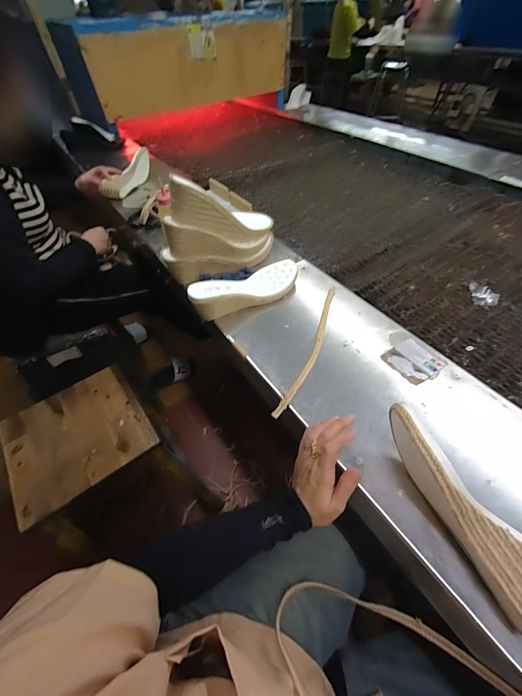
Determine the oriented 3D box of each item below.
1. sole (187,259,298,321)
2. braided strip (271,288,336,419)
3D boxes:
[{"bbox_3d":[-0.023,-0.120,0.546,0.225,0.061,0.075,-31,56,-21],"label":"sole"},{"bbox_3d":[0.090,-0.009,0.488,0.026,0.008,0.301,18,56,17],"label":"braided strip"}]

